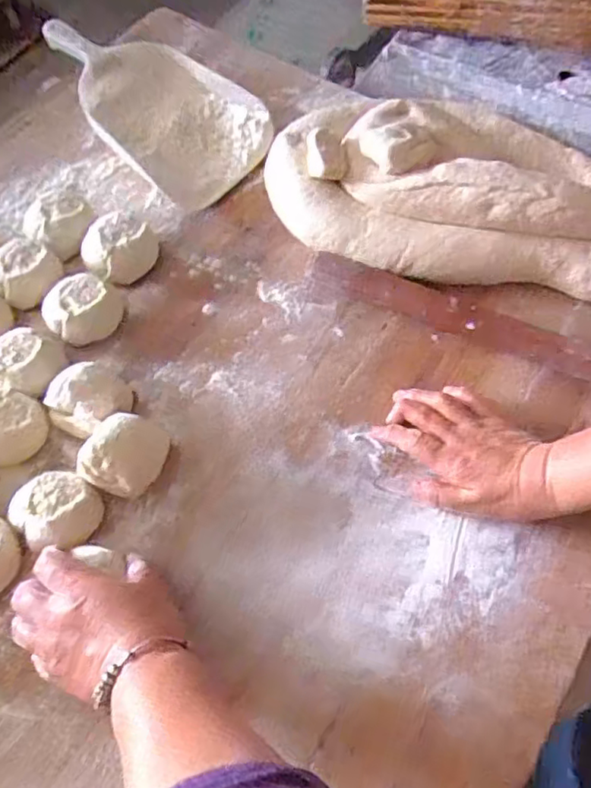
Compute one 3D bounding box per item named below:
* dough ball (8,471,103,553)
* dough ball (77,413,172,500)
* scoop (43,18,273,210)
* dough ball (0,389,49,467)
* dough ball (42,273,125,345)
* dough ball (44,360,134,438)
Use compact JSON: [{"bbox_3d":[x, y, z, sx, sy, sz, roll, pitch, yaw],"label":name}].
[{"bbox_3d":[-0.193,0.099,0.502,0.063,0.041,0.061,-1,64,3],"label":"dough ball"},{"bbox_3d":[-0.142,0.052,0.517,0.055,0.058,0.071,26,68,15],"label":"dough ball"},{"bbox_3d":[-0.162,-0.336,0.700,0.157,0.078,0.275,-41,68,-15],"label":"scoop"},{"bbox_3d":[-0.255,0.030,0.537,0.060,0.041,0.065,-1,64,3],"label":"dough ball"},{"bbox_3d":[-0.205,-0.080,0.588,0.073,0.044,0.057,-27,65,-10],"label":"dough ball"},{"bbox_3d":[-0.185,0.006,0.546,0.069,0.042,0.064,-1,64,3],"label":"dough ball"}]

